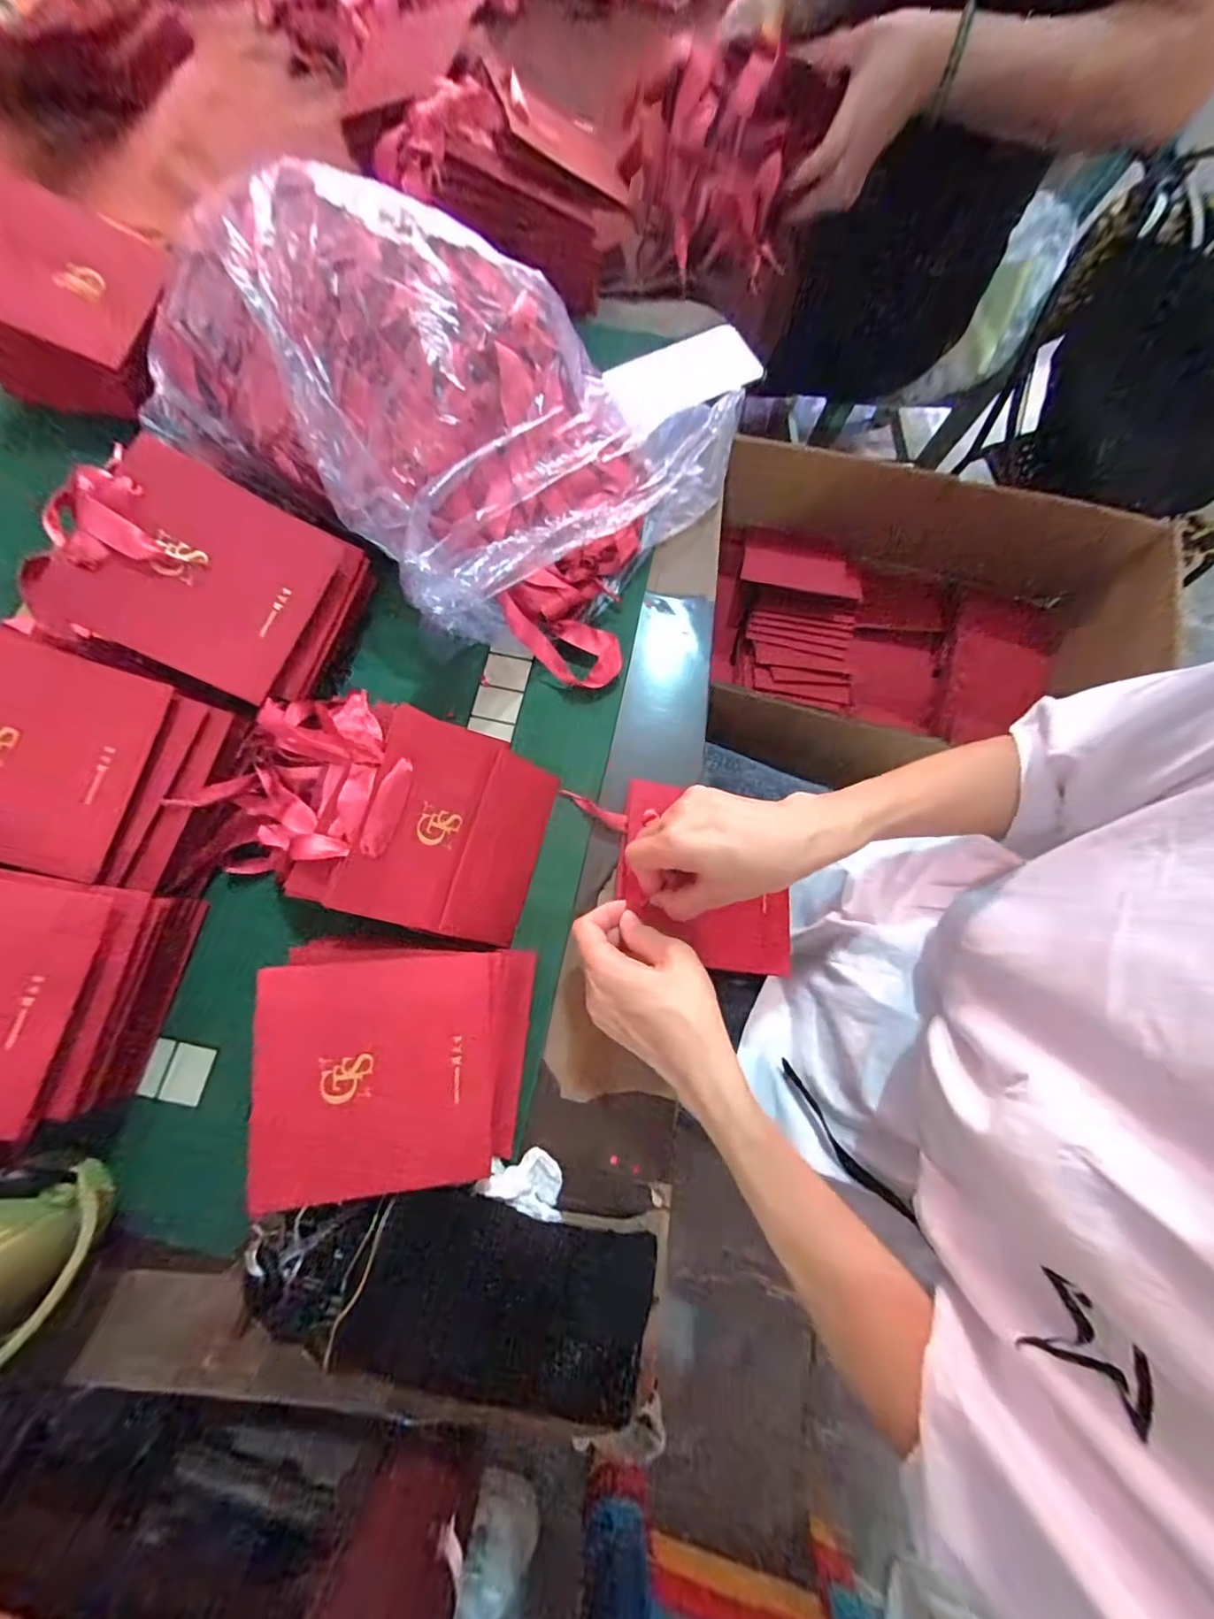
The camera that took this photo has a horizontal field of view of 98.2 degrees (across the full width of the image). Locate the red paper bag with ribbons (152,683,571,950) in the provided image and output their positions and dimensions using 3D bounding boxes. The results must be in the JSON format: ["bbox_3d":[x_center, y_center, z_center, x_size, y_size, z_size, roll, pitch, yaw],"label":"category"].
[{"bbox_3d":[-0.169,-0.004,0.383,0.240,0.080,0.151,13,76,2],"label":"red paper bag with ribbons"}]

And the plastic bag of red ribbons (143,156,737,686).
[{"bbox_3d":[-0.152,-0.310,0.427,0.441,0.149,0.269,27,77,6],"label":"plastic bag of red ribbons"}]

